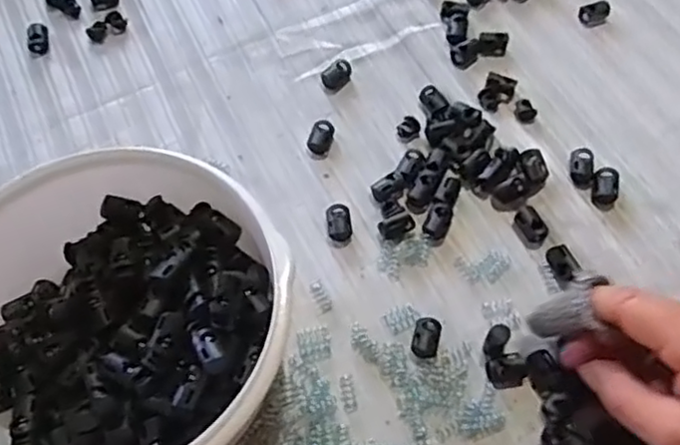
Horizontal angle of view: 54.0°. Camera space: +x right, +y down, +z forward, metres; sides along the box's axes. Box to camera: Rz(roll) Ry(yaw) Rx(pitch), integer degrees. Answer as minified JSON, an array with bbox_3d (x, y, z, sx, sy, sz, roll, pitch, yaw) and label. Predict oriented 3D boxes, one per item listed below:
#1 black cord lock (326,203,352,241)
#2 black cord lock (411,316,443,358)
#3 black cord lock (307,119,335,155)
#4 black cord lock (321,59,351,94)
[{"bbox_3d":[-0.001,0.000,0.389,0.014,0.009,0.022,-7,62,-2],"label":"black cord lock"},{"bbox_3d":[0.046,0.061,0.356,0.014,0.005,0.021,12,63,8],"label":"black cord lock"},{"bbox_3d":[-0.011,-0.053,0.416,0.013,0.009,0.020,21,65,12],"label":"black cord lock"},{"bbox_3d":[-0.002,-0.097,0.439,0.014,0.011,0.021,32,68,17],"label":"black cord lock"}]

